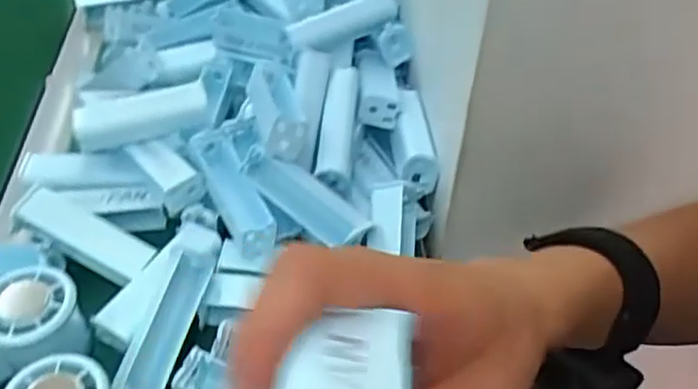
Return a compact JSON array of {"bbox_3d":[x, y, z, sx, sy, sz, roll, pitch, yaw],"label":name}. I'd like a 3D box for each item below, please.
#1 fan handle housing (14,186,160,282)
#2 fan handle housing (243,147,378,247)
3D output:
[{"bbox_3d":[-0.188,0.030,0.471,0.098,0.022,0.036,29,49,0],"label":"fan handle housing"},{"bbox_3d":[-0.031,0.001,0.467,0.099,0.018,0.030,34,51,5],"label":"fan handle housing"}]

